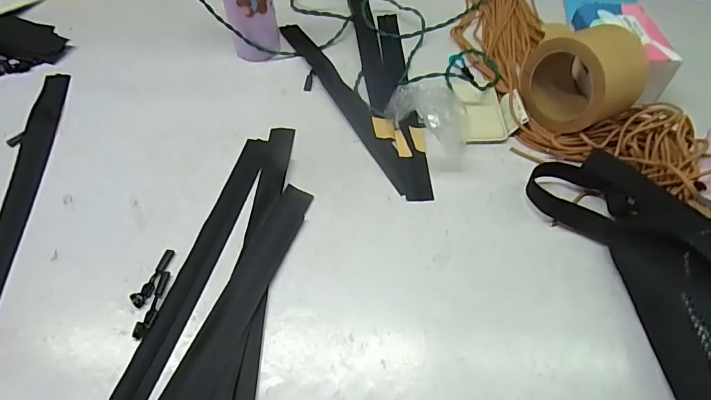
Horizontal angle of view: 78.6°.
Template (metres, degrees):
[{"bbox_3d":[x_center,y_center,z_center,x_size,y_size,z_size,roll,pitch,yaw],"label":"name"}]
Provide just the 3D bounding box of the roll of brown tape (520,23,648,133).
[{"bbox_3d":[0.257,-0.134,0.493,0.095,0.097,0.104,-17,56,-13],"label":"roll of brown tape"}]

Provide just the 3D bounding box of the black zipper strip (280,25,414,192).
[{"bbox_3d":[-0.017,-0.135,0.561,0.033,0.005,0.337,-23,57,-16],"label":"black zipper strip"}]

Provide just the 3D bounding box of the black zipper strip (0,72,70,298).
[{"bbox_3d":[-0.366,-0.026,0.483,0.032,0.006,0.353,-5,55,-10],"label":"black zipper strip"}]

